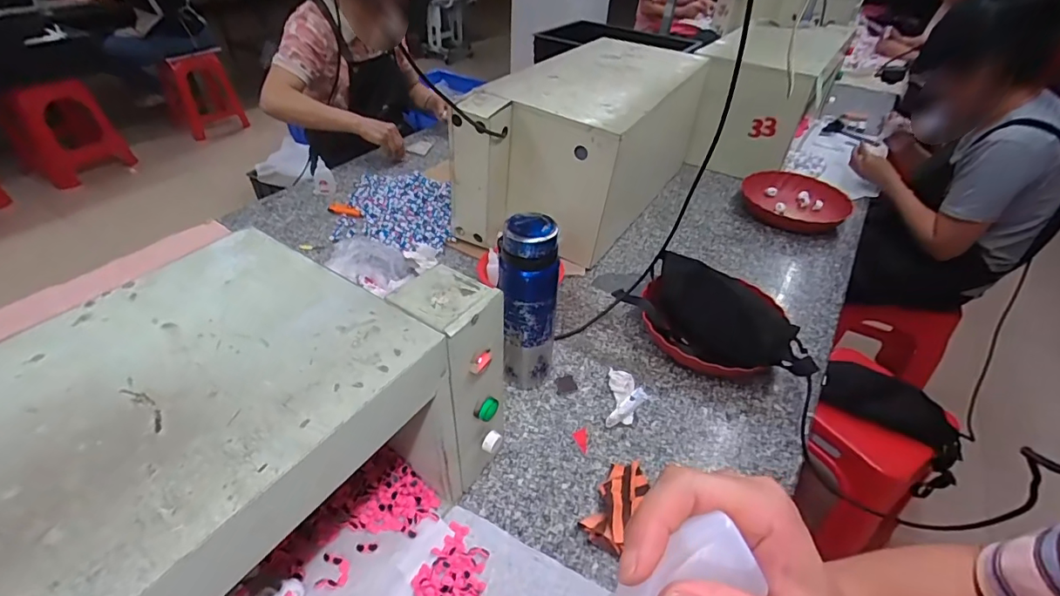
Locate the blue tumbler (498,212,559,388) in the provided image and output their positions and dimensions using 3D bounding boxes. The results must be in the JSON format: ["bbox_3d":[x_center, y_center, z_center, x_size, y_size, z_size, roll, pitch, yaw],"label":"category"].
[{"bbox_3d":[-0.003,0.017,0.689,0.077,0.277,0.061,2,41,-2],"label":"blue tumbler"}]

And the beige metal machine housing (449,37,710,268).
[{"bbox_3d":[0.153,-0.362,1.091,0.289,0.270,0.697,24,45,23],"label":"beige metal machine housing"}]

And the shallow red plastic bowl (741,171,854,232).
[{"bbox_3d":[0.636,-0.234,1.186,0.228,0.048,0.238,2,41,-2],"label":"shallow red plastic bowl"}]

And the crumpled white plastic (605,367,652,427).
[{"bbox_3d":[0.148,0.152,0.738,0.060,0.022,0.088,8,41,5],"label":"crumpled white plastic"}]

